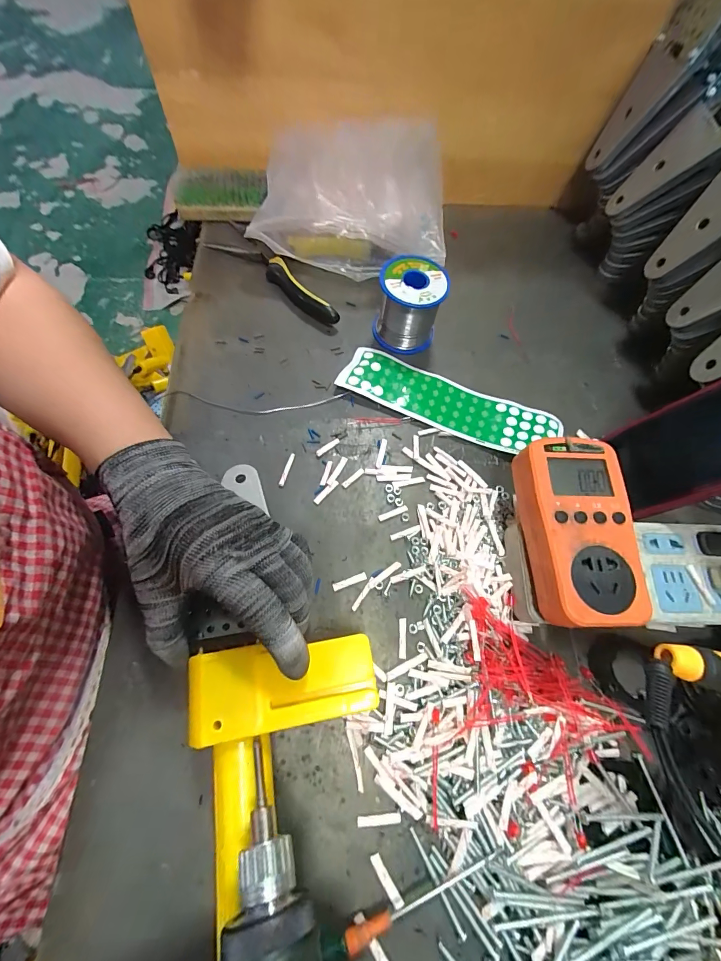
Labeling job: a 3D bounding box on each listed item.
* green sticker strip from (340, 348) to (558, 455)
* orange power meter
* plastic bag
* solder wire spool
[{"bbox_3d":[0.086,-0.077,0.365,0.212,0.010,0.058,21,66,7],"label":"green sticker strip"},{"bbox_3d":[0.149,0.033,0.257,0.073,0.030,0.125,0,65,-3],"label":"orange power meter"},{"bbox_3d":[-0.010,-0.298,0.412,0.201,0.086,0.155,2,65,-2],"label":"plastic bag"},{"bbox_3d":[0.049,-0.177,0.374,0.063,0.062,0.061,7,65,1],"label":"solder wire spool"}]

